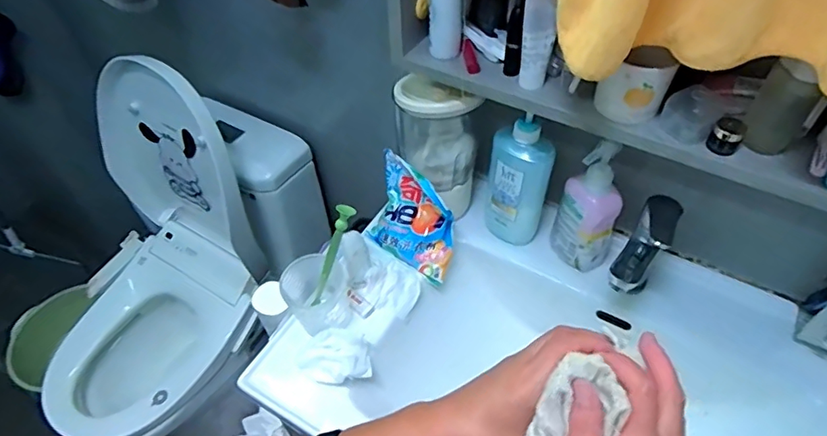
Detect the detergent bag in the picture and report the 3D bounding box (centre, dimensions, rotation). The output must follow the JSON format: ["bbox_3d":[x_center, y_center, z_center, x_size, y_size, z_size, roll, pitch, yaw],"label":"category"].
[{"bbox_3d":[-0.006,0.001,0.796,0.144,0.144,0.079,36,60,28],"label":"detergent bag"}]

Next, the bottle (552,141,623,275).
[{"bbox_3d":[0.249,-0.005,0.746,0.082,0.227,0.054,17,53,17],"label":"bottle"}]

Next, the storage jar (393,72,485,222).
[{"bbox_3d":[0.038,-0.105,0.798,0.102,0.232,0.106,-1,50,2],"label":"storage jar"}]

